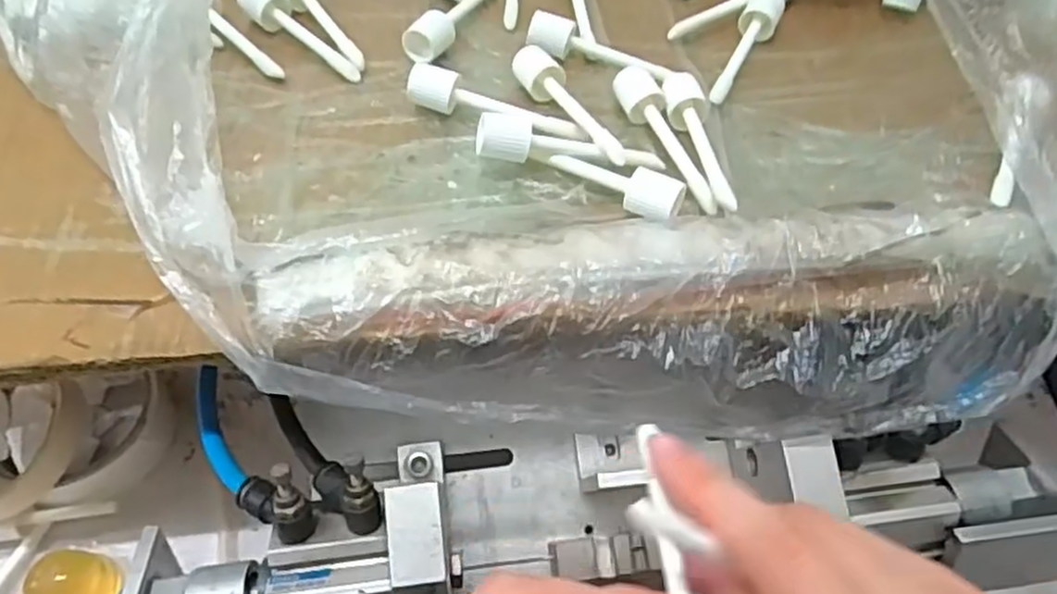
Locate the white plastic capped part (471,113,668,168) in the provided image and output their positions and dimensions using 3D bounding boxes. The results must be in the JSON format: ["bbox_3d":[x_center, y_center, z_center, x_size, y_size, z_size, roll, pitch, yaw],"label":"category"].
[{"bbox_3d":[0.019,-0.064,0.315,0.082,0.015,0.018,5,51,-16],"label":"white plastic capped part"}]

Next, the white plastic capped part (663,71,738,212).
[{"bbox_3d":[0.075,-0.068,0.328,0.017,0.013,0.085,-5,57,-4],"label":"white plastic capped part"}]

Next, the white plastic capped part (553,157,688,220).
[{"bbox_3d":[0.035,-0.047,0.306,0.057,0.016,0.015,29,60,17],"label":"white plastic capped part"}]

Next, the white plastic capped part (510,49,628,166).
[{"bbox_3d":[0.020,-0.084,0.335,0.018,0.016,0.083,-29,62,-19],"label":"white plastic capped part"}]

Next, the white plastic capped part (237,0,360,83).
[{"bbox_3d":[-0.113,-0.130,0.365,0.081,0.017,0.017,38,63,21],"label":"white plastic capped part"}]

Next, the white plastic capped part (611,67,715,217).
[{"bbox_3d":[0.059,-0.070,0.327,0.019,0.016,0.082,-12,57,-9],"label":"white plastic capped part"}]

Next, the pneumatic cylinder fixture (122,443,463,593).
[{"bbox_3d":[-0.095,0.104,0.291,0.131,0.061,0.084,-12,57,-9],"label":"pneumatic cylinder fixture"}]

